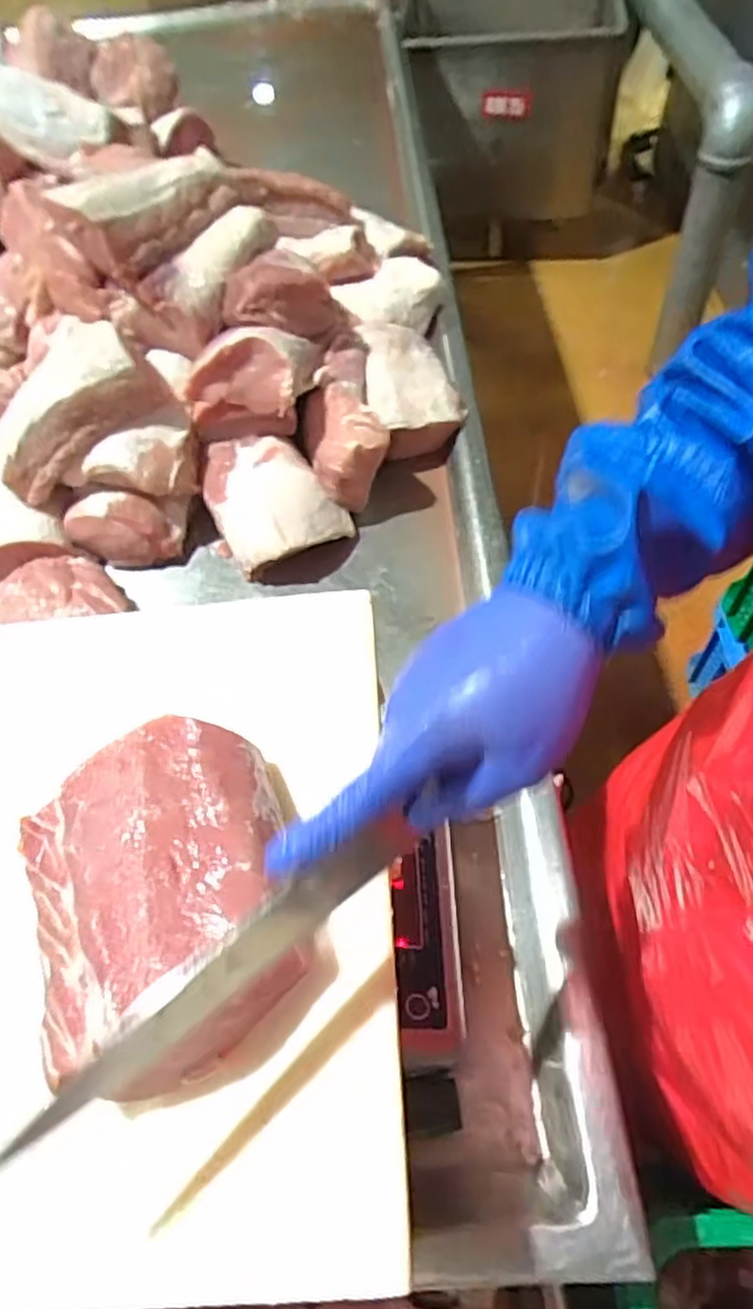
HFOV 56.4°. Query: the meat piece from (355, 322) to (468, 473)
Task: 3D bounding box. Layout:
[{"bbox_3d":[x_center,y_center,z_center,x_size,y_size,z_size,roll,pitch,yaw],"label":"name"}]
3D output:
[{"bbox_3d":[0.037,-0.303,0.793,0.101,0.063,0.188,-9,56,-1],"label":"meat piece"}]

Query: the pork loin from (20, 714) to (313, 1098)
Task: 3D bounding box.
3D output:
[{"bbox_3d":[-0.108,0.119,0.361,0.129,0.052,0.164,-23,58,-10],"label":"pork loin"}]

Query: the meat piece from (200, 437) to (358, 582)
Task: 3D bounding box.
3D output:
[{"bbox_3d":[-0.103,-0.152,0.706,0.117,0.063,0.160,-25,58,-12],"label":"meat piece"}]

